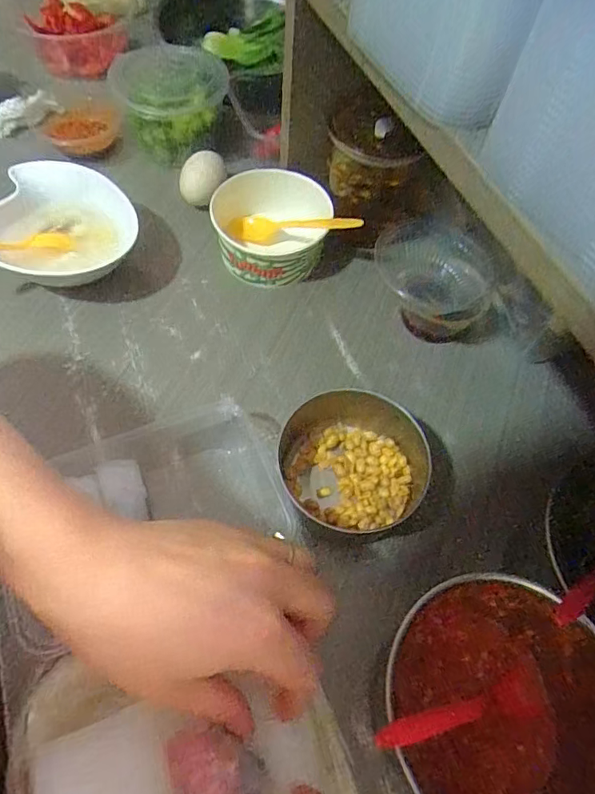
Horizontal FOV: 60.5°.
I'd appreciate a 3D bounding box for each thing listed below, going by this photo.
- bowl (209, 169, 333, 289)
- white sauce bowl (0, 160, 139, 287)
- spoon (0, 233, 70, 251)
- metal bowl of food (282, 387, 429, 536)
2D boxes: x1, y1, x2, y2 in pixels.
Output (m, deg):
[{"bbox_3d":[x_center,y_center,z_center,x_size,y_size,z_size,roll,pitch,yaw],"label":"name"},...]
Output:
[{"bbox_3d":[-0.026,-0.148,0.452,0.101,0.050,0.092,2,60,-3],"label":"bowl"},{"bbox_3d":[-0.196,-0.140,0.435,0.116,0.056,0.112,2,60,-3],"label":"white sauce bowl"},{"bbox_3d":[-0.233,-0.116,0.392,0.111,0.012,0.016,-19,60,-43],"label":"spoon"},{"bbox_3d":[0.041,0.042,0.355,0.100,0.047,0.091,2,60,-3],"label":"metal bowl of food"}]

